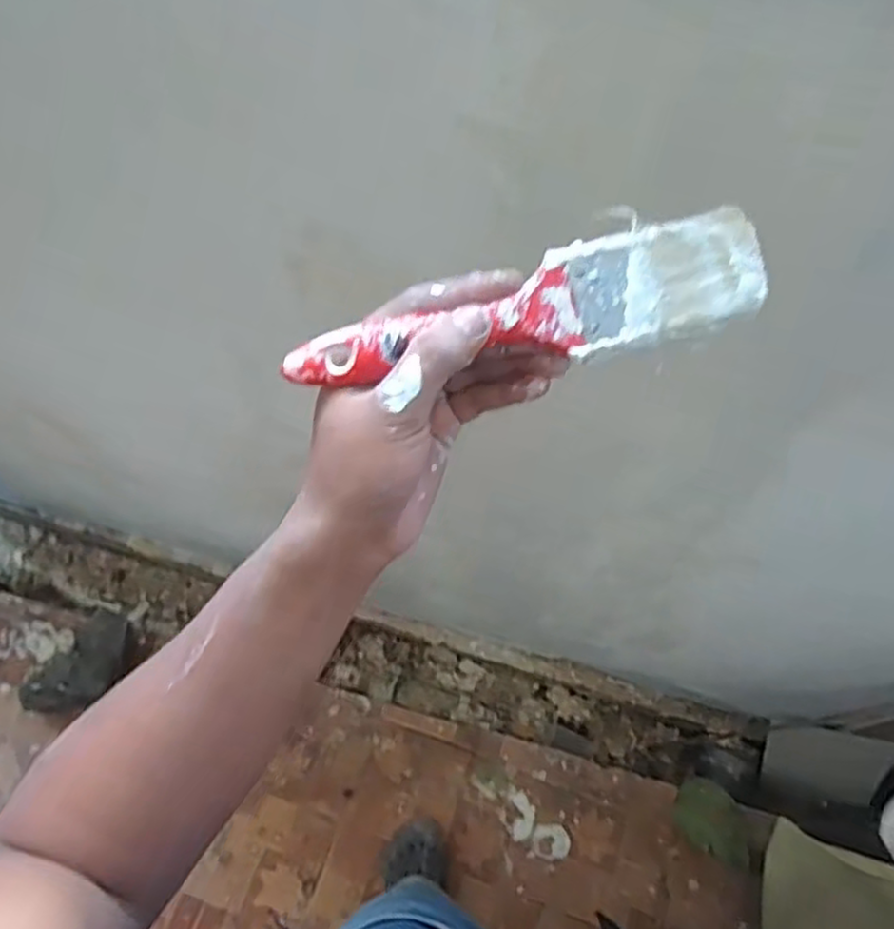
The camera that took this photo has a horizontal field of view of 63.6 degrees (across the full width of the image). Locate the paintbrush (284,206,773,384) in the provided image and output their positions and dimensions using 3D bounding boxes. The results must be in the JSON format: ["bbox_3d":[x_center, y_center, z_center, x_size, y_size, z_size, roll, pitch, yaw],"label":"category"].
[{"bbox_3d":[0.037,-0.066,0.315,0.210,0.009,0.047,-15,91,-2],"label":"paintbrush"}]

